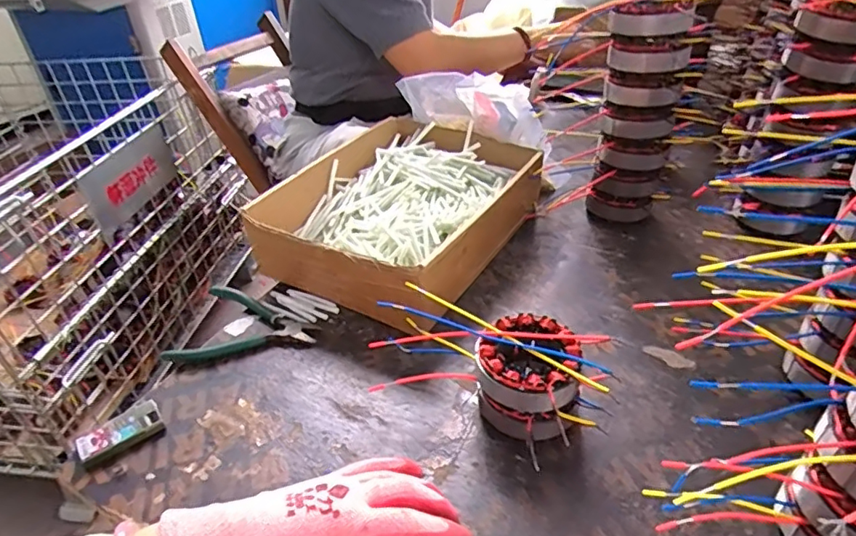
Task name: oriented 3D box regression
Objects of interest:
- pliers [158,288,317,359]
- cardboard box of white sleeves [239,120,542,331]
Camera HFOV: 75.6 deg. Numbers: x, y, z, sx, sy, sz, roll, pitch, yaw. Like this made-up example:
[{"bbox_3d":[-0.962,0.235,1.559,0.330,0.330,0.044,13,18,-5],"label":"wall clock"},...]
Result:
[{"bbox_3d":[-0.194,0.054,0.584,0.145,0.026,0.083,-5,36,-3],"label":"pliers"},{"bbox_3d":[-0.027,-0.071,0.694,0.250,0.085,0.341,18,41,25],"label":"cardboard box of white sleeves"}]

